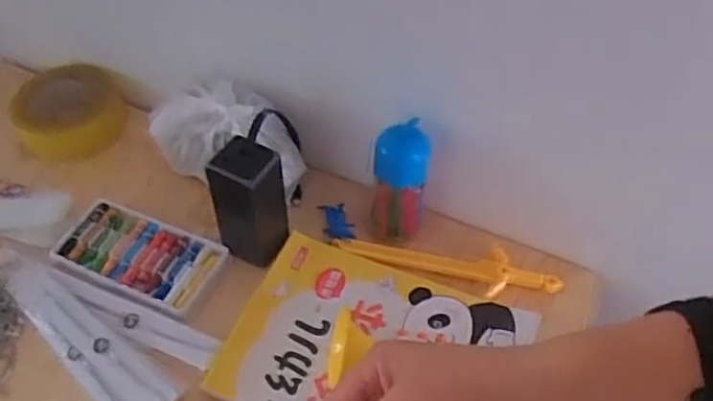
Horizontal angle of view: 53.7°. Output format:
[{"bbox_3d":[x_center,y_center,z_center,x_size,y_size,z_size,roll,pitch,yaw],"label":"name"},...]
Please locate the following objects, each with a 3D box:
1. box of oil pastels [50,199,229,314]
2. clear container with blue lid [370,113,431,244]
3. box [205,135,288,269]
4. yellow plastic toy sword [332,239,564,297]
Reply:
[{"bbox_3d":[-0.215,0.051,0.696,0.157,0.011,0.079,18,52,16],"label":"box of oil pastels"},{"bbox_3d":[0.041,-0.014,0.671,0.050,0.128,0.042,7,50,7],"label":"clear container with blue lid"},{"bbox_3d":[-0.098,0.002,0.662,0.060,0.117,0.048,23,54,19],"label":"box"},{"bbox_3d":[0.089,0.060,0.695,0.219,0.010,0.044,8,50,7],"label":"yellow plastic toy sword"}]

